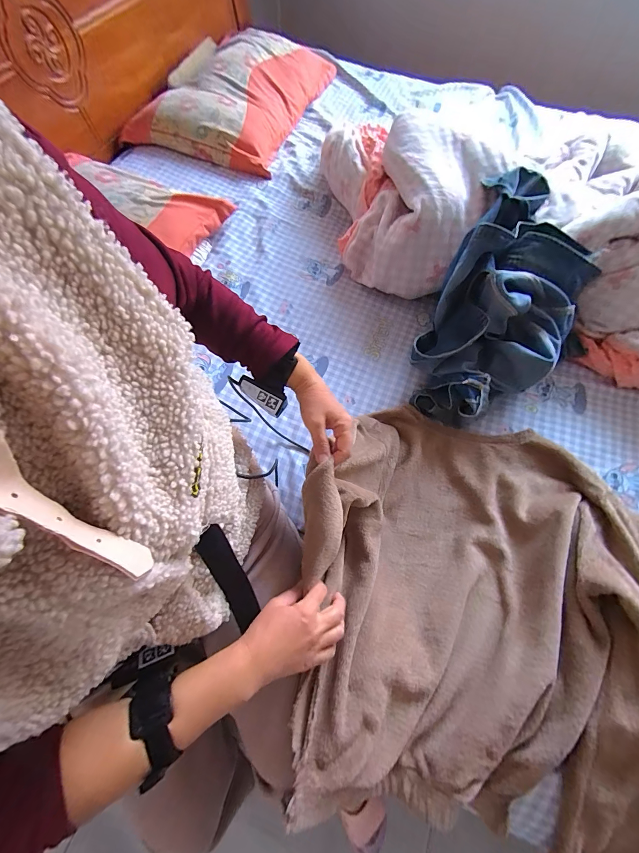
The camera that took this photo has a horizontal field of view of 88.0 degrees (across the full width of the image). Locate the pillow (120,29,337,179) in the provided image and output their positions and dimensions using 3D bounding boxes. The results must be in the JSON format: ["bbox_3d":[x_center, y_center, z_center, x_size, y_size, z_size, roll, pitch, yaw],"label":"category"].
[{"bbox_3d":[-0.263,-1.121,1.098,0.427,0.118,0.770,18,66,6],"label":"pillow"}]

